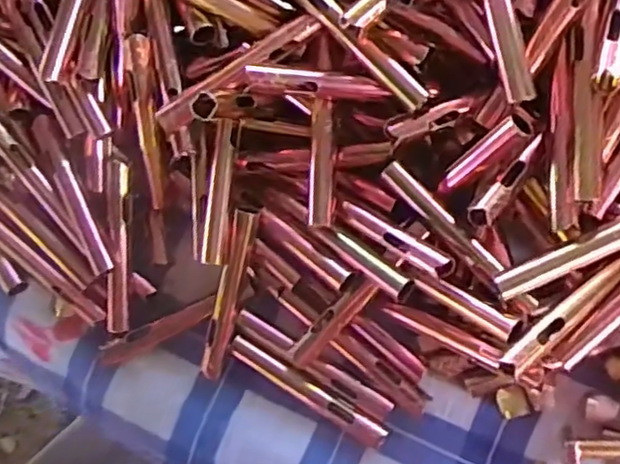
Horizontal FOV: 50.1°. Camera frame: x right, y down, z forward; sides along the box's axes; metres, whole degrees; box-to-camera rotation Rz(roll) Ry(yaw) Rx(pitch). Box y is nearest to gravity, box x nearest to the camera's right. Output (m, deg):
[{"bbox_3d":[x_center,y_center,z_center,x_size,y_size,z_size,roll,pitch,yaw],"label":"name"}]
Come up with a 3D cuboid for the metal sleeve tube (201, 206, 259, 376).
[{"bbox_3d":[-0.037,0.030,0.313,0.010,0.014,0.084,17,106,10],"label":"metal sleeve tube"}]

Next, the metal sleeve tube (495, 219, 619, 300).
[{"bbox_3d":[0.113,0.005,0.262,0.082,0.011,0.011,-25,79,8],"label":"metal sleeve tube"}]

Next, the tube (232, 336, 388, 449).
[{"bbox_3d":[-0.001,0.074,0.311,0.082,0.012,0.012,32,91,14],"label":"tube"}]

